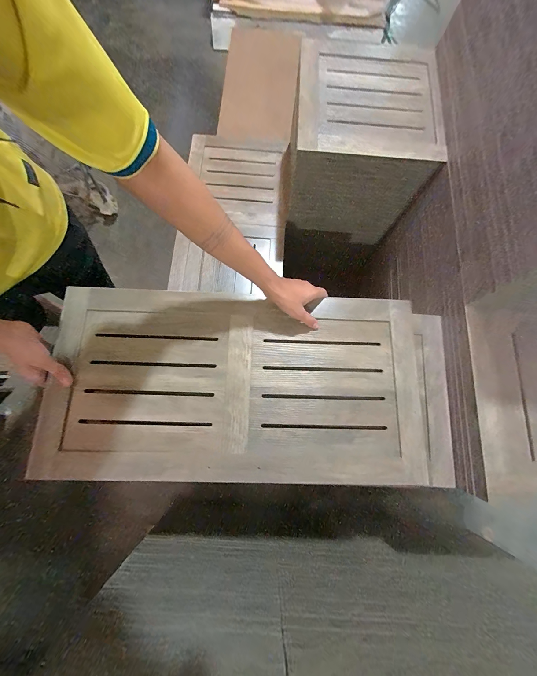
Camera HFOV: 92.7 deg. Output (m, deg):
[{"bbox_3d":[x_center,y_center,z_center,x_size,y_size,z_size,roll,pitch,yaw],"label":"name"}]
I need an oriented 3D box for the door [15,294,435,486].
[{"bbox_3d":[-0.060,0.102,0.536,0.758,0.028,0.383,0,78,-2],"label":"door"}]

